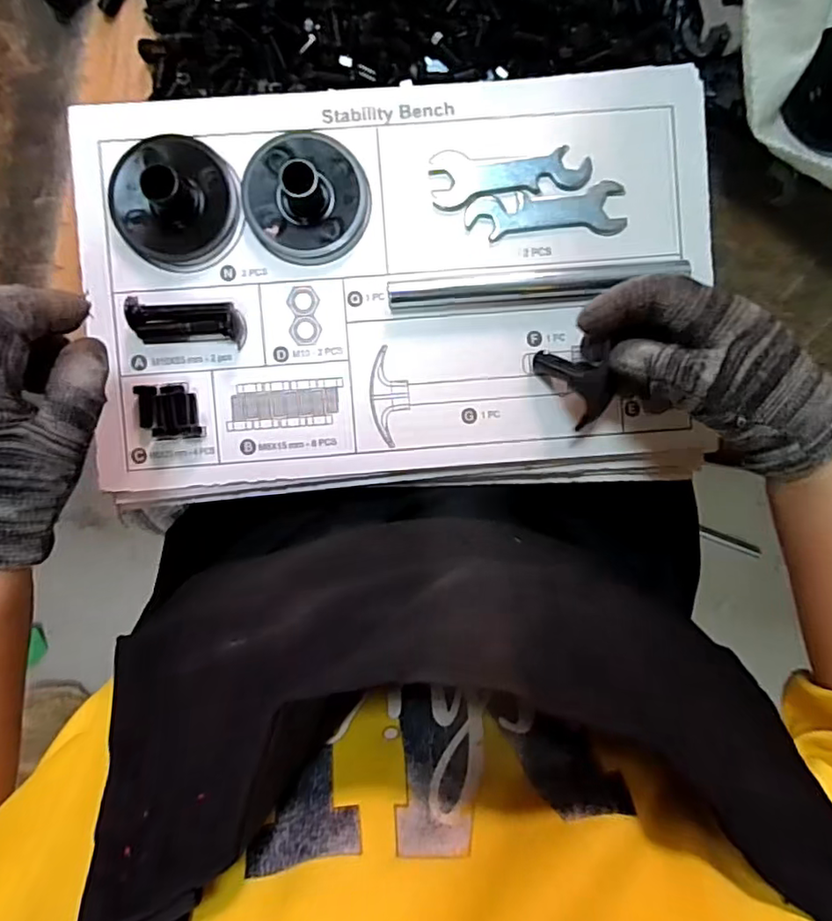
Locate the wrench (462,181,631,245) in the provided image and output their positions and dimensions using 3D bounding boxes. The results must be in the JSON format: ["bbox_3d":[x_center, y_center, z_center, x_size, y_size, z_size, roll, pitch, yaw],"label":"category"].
[{"bbox_3d":[0.077,-0.146,0.345,0.093,0.004,0.028,-5,92,-1],"label":"wrench"}]

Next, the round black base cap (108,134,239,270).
[{"bbox_3d":[-0.143,-0.151,0.326,0.074,0.026,0.069,0,92,-1],"label":"round black base cap"}]

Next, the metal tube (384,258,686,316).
[{"bbox_3d":[0.071,-0.104,0.345,0.171,0.011,0.019,-5,92,-1],"label":"metal tube"}]

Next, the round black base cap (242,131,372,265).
[{"bbox_3d":[-0.064,-0.152,0.328,0.071,0.025,0.071,0,92,-1],"label":"round black base cap"}]

